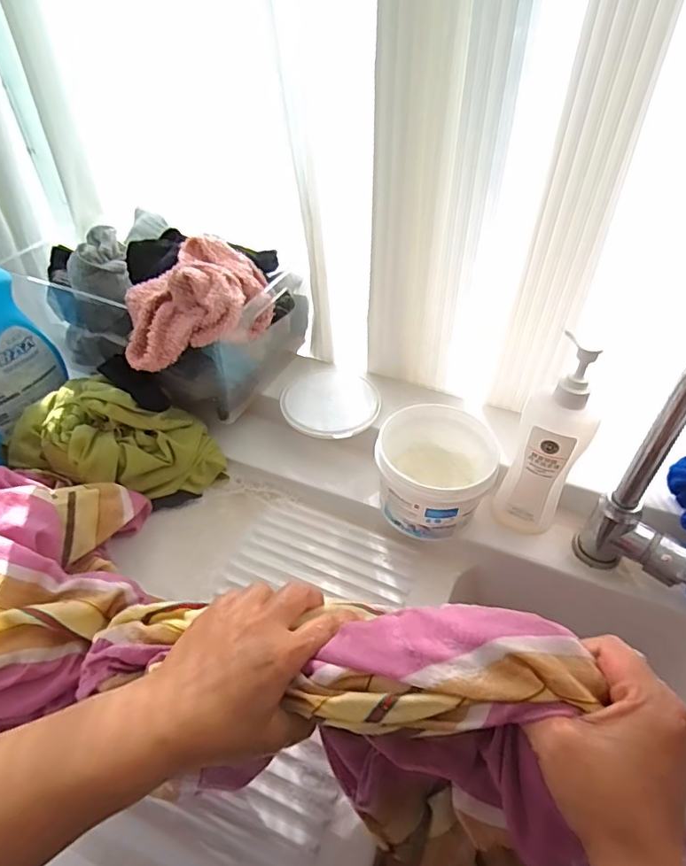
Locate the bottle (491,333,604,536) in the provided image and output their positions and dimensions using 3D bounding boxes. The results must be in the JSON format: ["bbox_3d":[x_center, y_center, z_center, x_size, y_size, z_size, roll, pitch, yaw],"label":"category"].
[{"bbox_3d":[0.200,0.017,0.531,0.065,0.232,0.046,33,55,28],"label":"bottle"}]

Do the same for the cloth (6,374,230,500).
[{"bbox_3d":[-0.258,-0.003,0.619,0.248,0.103,0.121,13,46,-7],"label":"cloth"}]

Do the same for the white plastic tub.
[{"bbox_3d":[0.095,0.046,0.594,0.113,0.095,0.117,0,46,0],"label":"white plastic tub"}]

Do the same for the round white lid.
[{"bbox_3d":[-0.017,-0.039,0.685,0.123,0.016,0.127,0,46,0],"label":"round white lid"}]

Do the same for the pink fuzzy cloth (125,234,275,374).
[{"bbox_3d":[-0.159,-0.145,0.586,0.173,0.097,0.150,-20,49,-18],"label":"pink fuzzy cloth"}]

